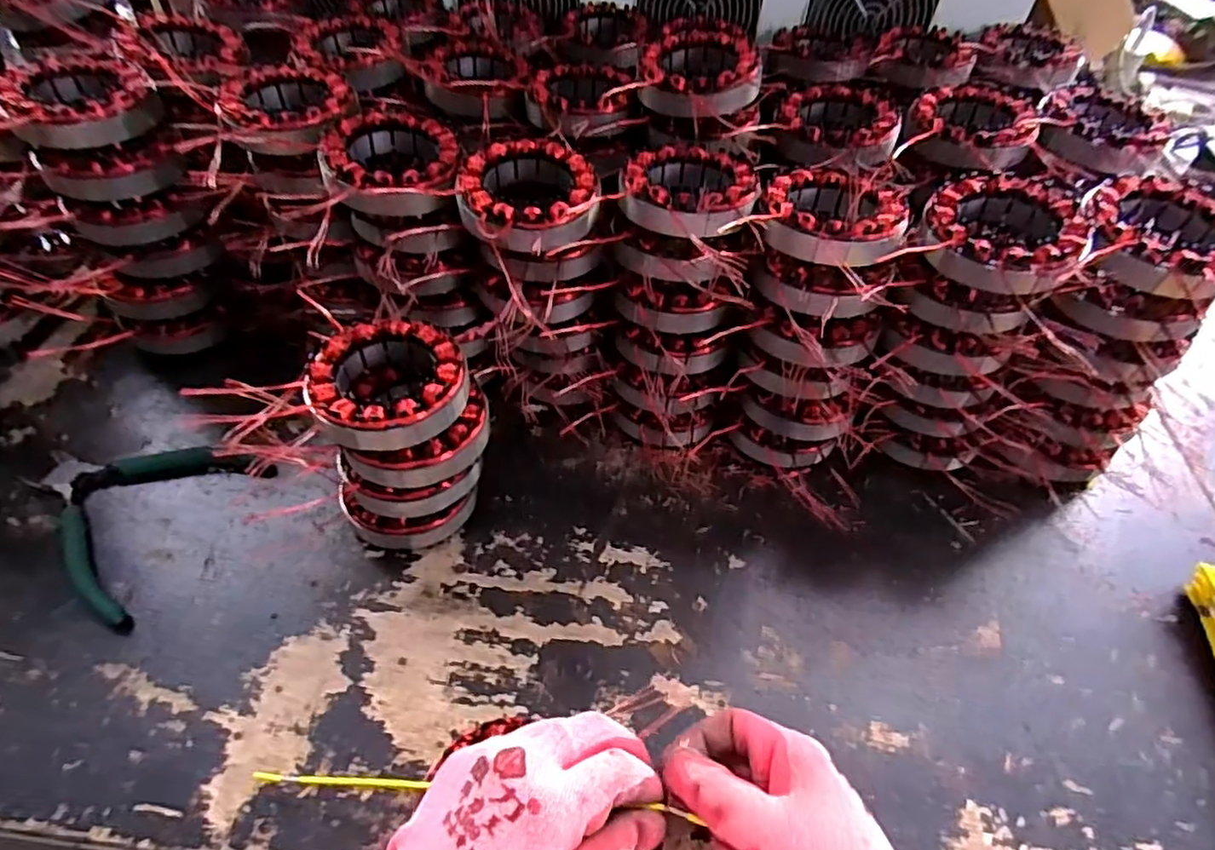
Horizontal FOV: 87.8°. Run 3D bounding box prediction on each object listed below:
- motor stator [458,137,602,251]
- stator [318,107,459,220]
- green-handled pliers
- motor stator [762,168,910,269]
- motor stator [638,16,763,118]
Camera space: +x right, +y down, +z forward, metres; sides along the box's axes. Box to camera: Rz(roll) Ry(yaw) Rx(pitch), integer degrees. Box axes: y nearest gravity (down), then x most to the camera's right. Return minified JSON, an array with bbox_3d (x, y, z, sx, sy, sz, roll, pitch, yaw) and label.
[{"bbox_3d":[-0.050,-0.143,0.395,0.083,0.028,0.088,2,51,-2],"label":"motor stator"},{"bbox_3d":[-0.137,-0.164,0.404,0.082,0.035,0.097,-14,53,-14],"label":"stator"},{"bbox_3d":[-0.310,0.049,0.420,0.132,0.011,0.128,26,54,17],"label":"green-handled pliers"},{"bbox_3d":[0.139,-0.130,0.388,0.085,0.026,0.084,28,55,18],"label":"motor stator"},{"bbox_3d":[0.065,-0.249,0.455,0.087,0.038,0.095,9,51,4],"label":"motor stator"}]

